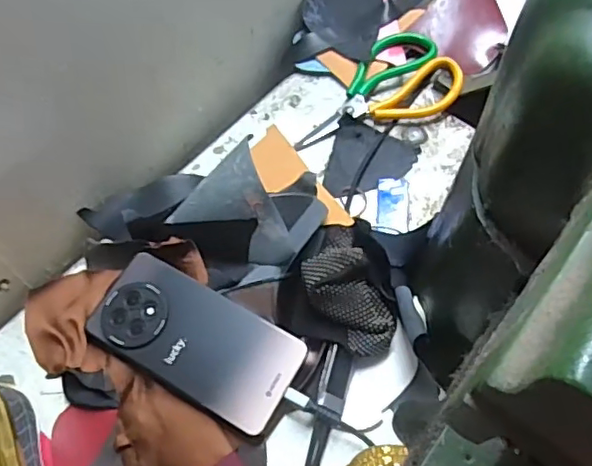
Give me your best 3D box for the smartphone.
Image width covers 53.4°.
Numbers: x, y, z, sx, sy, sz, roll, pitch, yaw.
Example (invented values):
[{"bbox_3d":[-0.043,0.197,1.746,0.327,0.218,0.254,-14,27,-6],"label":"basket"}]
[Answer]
[{"bbox_3d":[-0.078,0.080,0.447,0.158,0.009,0.078,27,70,13],"label":"smartphone"}]

